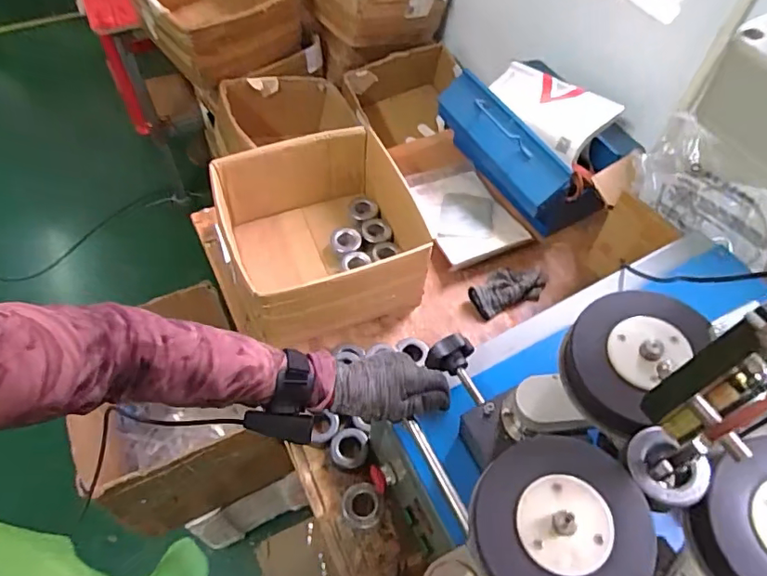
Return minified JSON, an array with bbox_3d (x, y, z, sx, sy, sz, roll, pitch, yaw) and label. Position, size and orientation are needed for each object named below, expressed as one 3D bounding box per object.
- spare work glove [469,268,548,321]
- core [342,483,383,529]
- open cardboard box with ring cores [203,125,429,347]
[{"bbox_3d":[0.246,-0.004,1.040,0.160,0.036,0.086,-20,59,-15],"label":"spare work glove"},{"bbox_3d":[-0.032,0.332,0.801,0.060,0.043,0.061,5,56,1],"label":"core"},{"bbox_3d":[-0.105,-0.108,1.008,0.361,0.177,0.355,-15,57,-12],"label":"open cardboard box with ring cores"}]

